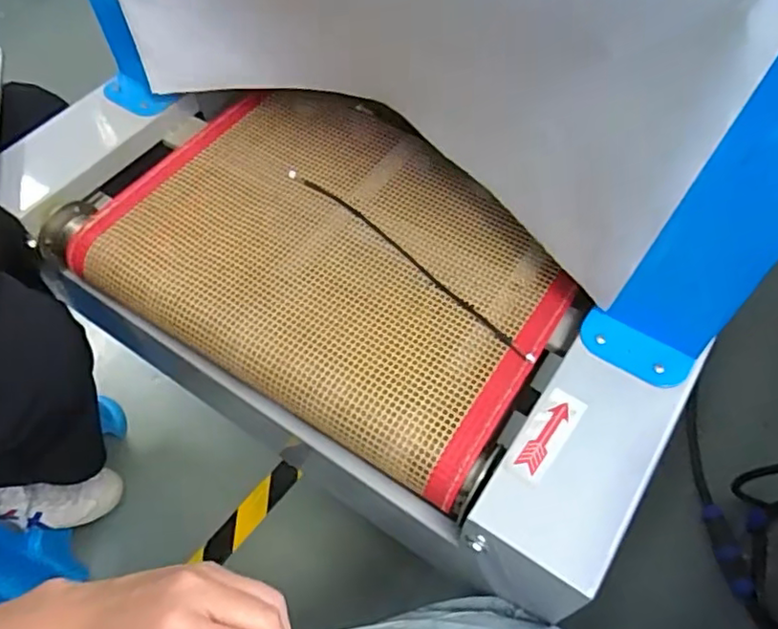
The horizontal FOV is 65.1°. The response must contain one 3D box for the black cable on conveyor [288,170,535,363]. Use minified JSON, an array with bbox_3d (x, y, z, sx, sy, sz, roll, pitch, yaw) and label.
[{"bbox_3d":[0.012,-0.051,0.509,0.277,0.009,0.019,40,70,23],"label":"black cable on conveyor"}]

